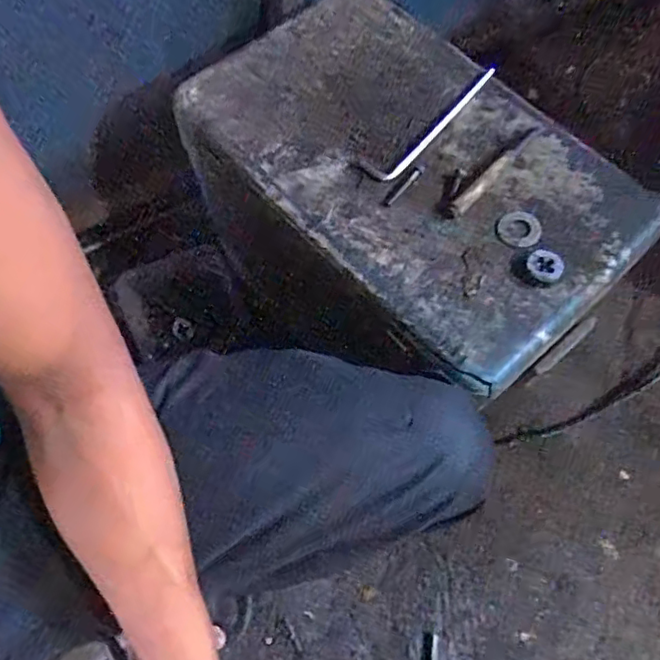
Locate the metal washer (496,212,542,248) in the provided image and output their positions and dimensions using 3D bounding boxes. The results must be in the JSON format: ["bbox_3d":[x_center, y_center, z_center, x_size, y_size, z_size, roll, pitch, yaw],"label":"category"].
[{"bbox_3d":[0.197,-0.105,0.612,0.044,0.006,0.043,27,67,7],"label":"metal washer"}]

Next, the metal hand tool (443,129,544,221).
[{"bbox_3d":[0.174,-0.169,0.626,0.016,0.017,0.149,42,70,12],"label":"metal hand tool"}]

